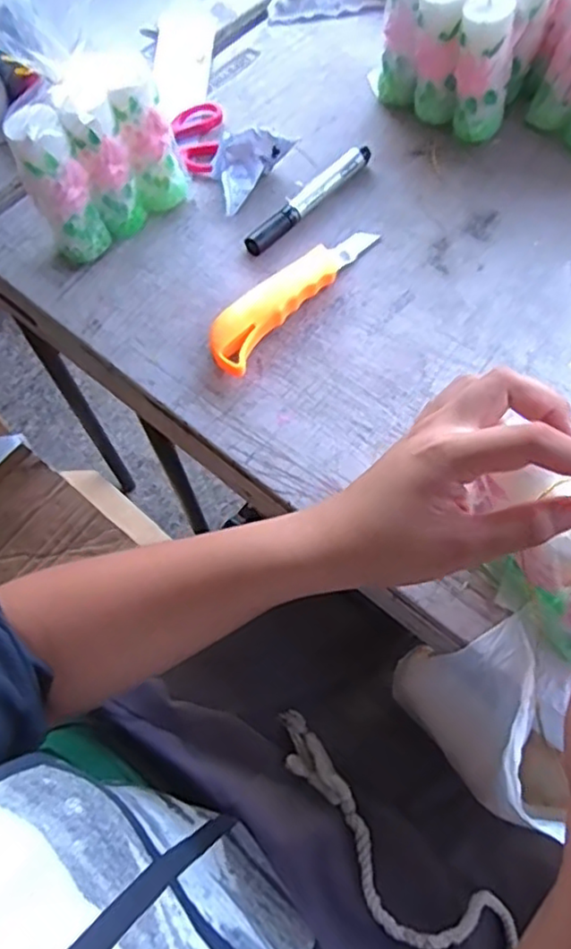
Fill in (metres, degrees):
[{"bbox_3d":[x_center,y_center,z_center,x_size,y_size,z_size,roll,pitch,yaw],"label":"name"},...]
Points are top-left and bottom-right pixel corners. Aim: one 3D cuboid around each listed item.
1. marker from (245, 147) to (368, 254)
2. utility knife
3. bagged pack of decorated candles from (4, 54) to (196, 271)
[{"bbox_3d":[0.020,-0.223,0.529,0.019,0.015,0.137,39,71,18],"label":"marker"},{"bbox_3d":[0.004,-0.140,0.489,0.037,0.023,0.172,35,70,16],"label":"utility knife"},{"bbox_3d":[-0.135,-0.232,0.487,0.120,0.114,0.043,-40,70,-17],"label":"bagged pack of decorated candles"}]

